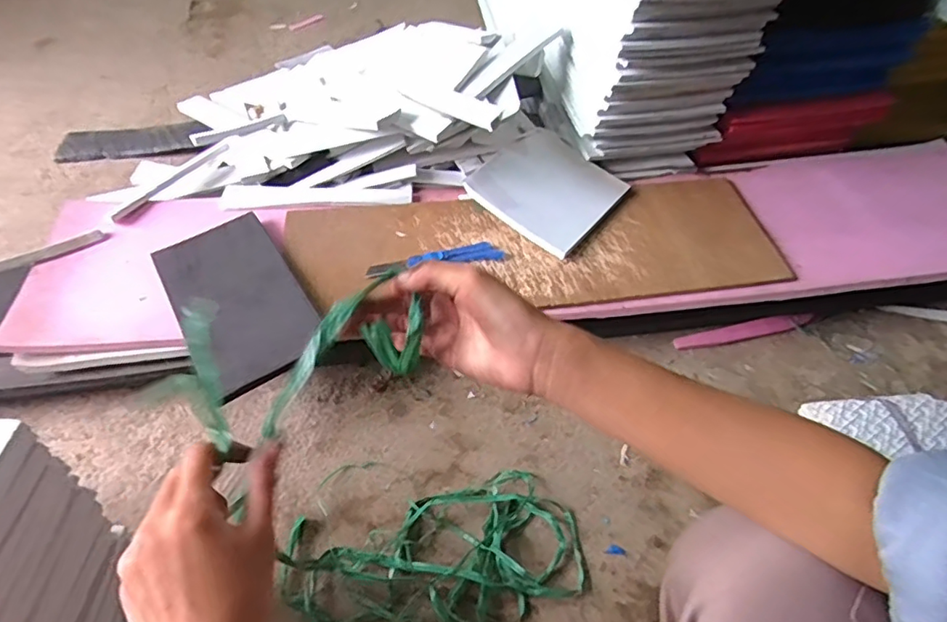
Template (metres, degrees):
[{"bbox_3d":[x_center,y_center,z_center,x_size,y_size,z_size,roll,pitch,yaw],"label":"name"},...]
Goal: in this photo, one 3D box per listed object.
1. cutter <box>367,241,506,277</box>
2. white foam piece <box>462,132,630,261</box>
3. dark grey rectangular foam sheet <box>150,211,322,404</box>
[{"bbox_3d":[-0.051,-0.075,0.789,0.190,0.014,0.043,-8,54,-6],"label":"cutter"},{"bbox_3d":[0.116,-0.191,0.855,0.188,0.019,0.209,37,60,16],"label":"white foam piece"},{"bbox_3d":[-0.299,-0.019,0.725,0.146,0.020,0.284,-28,55,-23],"label":"dark grey rectangular foam sheet"}]

